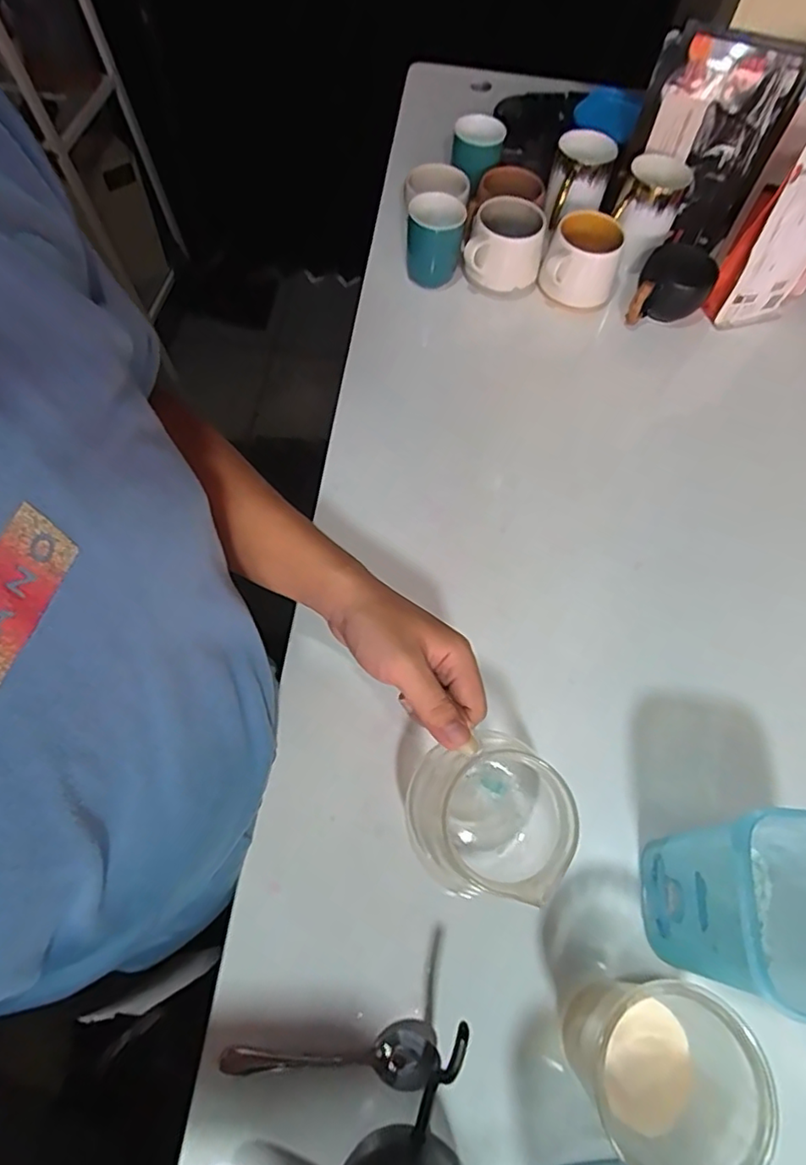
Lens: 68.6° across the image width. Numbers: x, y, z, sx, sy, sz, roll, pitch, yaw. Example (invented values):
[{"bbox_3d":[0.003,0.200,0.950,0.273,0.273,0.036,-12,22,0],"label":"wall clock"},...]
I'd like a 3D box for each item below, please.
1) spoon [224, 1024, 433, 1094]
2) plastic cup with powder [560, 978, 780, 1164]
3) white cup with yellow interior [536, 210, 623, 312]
[{"bbox_3d":[-0.047,0.300,0.376,0.134,0.018,0.032,5,64,-1],"label":"spoon"},{"bbox_3d":[0.149,0.284,0.342,0.083,0.099,0.090,1,64,-2],"label":"plastic cup with powder"},{"bbox_3d":[0.206,-0.373,0.693,0.086,0.070,0.088,1,64,-2],"label":"white cup with yellow interior"}]

